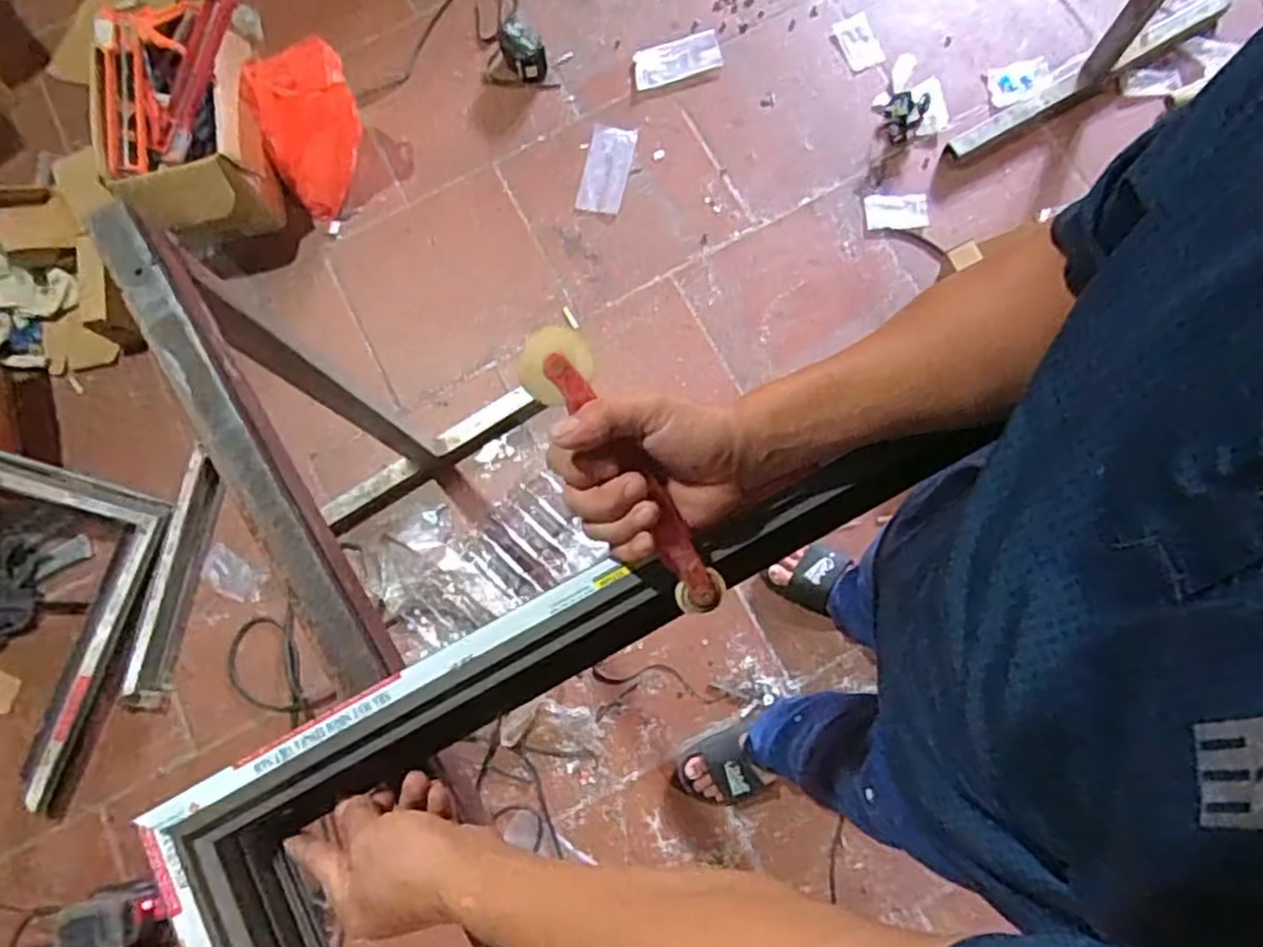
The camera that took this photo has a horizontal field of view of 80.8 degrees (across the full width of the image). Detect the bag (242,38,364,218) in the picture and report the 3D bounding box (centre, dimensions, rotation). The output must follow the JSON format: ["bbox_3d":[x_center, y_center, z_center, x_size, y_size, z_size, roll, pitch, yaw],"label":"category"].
[{"bbox_3d":[-0.622,-0.673,1.436,0.192,0.337,0.120,-17,64,-22],"label":"bag"}]

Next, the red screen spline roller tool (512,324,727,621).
[{"bbox_3d":[-0.003,0.003,0.449,0.041,0.018,0.199,-33,102,-5],"label":"red screen spline roller tool"}]

